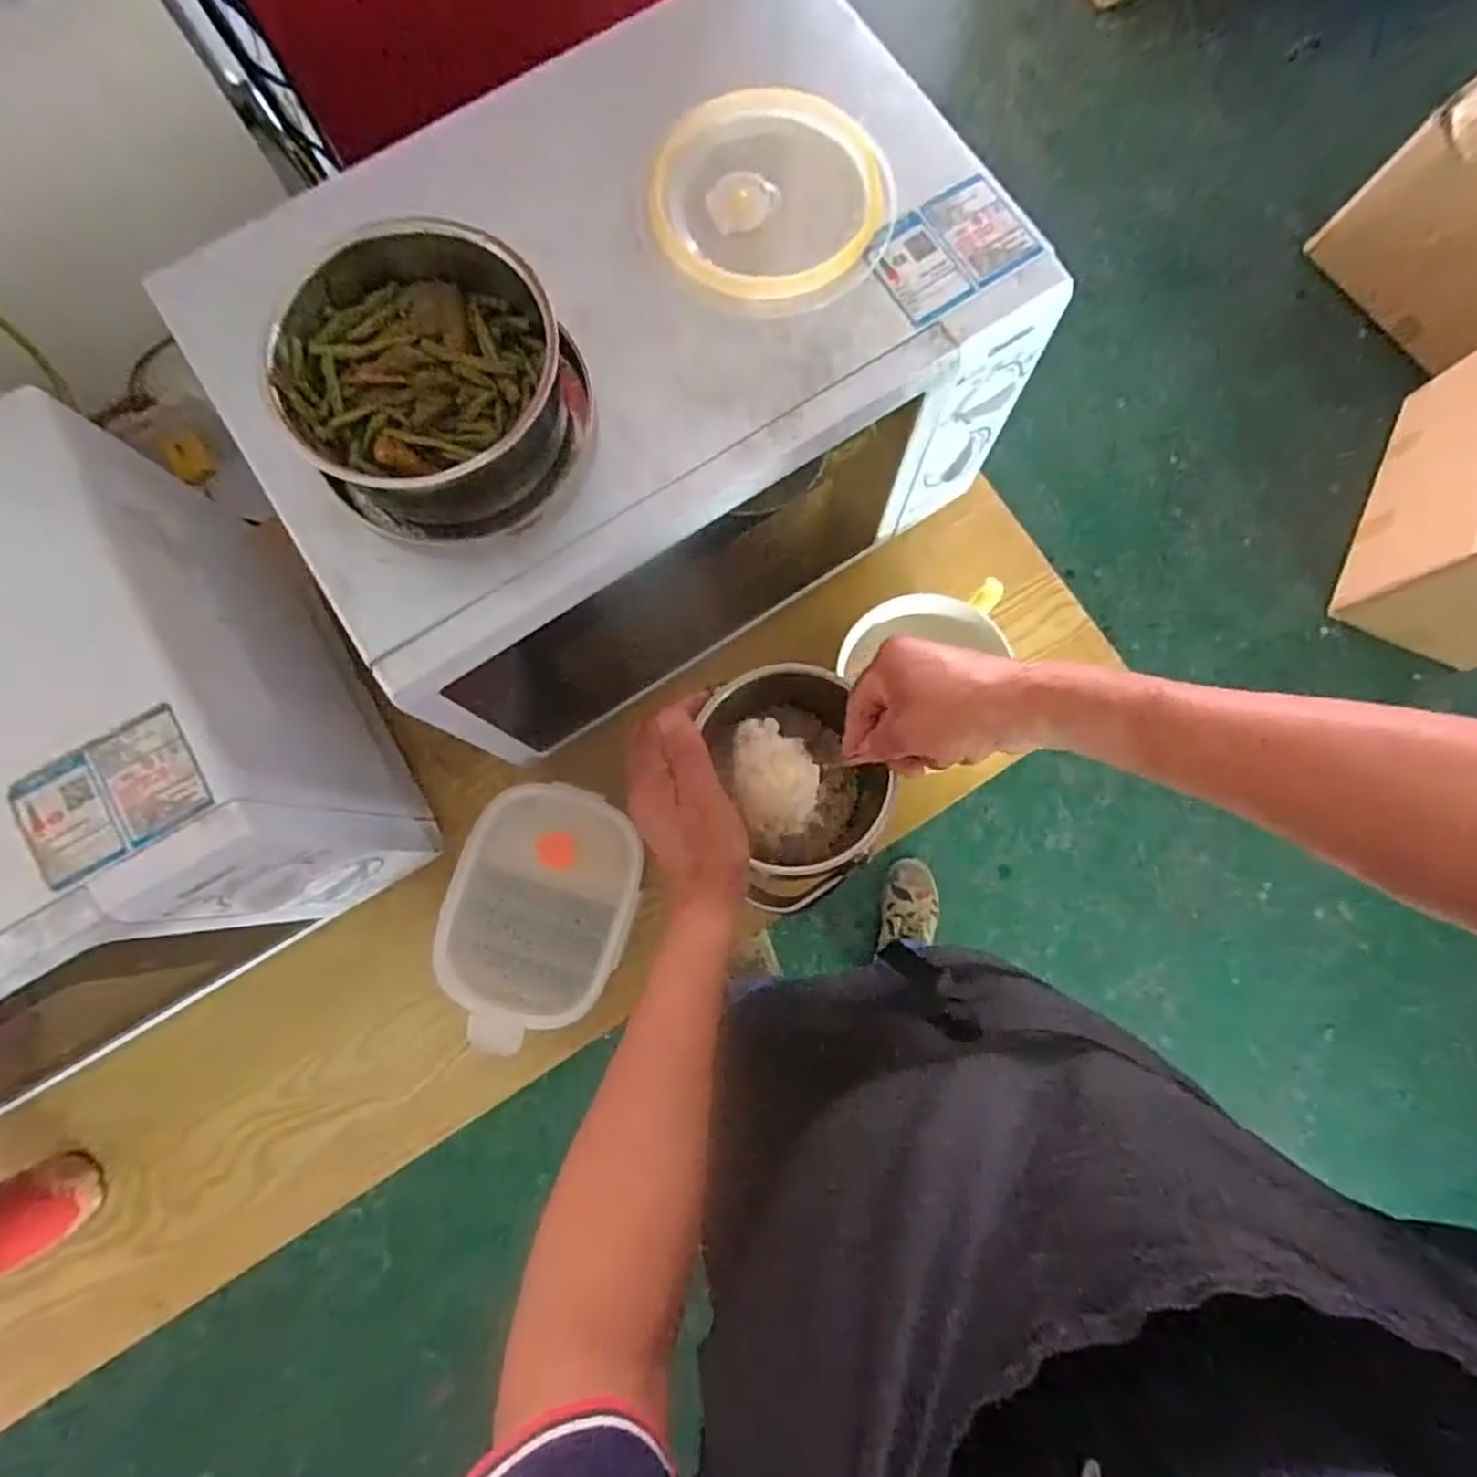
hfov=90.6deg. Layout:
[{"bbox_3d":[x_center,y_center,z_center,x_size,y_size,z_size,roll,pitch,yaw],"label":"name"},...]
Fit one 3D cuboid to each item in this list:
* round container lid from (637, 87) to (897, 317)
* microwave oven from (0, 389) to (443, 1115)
[{"bbox_3d":[0.017,-0.328,0.445,0.141,0.017,0.146,0,82,-1],"label":"round container lid"},{"bbox_3d":[-0.536,0.067,0.506,0.514,0.228,0.341,-34,84,-5],"label":"microwave oven"}]

